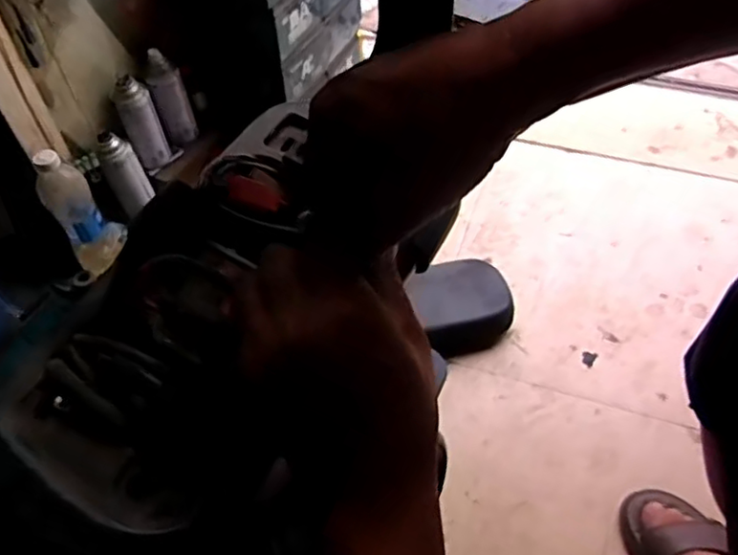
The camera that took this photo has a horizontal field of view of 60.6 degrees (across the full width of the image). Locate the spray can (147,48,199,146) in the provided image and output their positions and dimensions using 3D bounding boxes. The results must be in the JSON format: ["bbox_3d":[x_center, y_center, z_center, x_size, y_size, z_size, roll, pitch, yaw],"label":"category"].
[{"bbox_3d":[-0.340,-0.307,1.090,0.056,0.151,0.055,-17,54,-10],"label":"spray can"}]

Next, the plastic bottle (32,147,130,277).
[{"bbox_3d":[-0.434,-0.101,0.945,0.074,0.212,0.063,-30,57,-19],"label":"plastic bottle"}]

